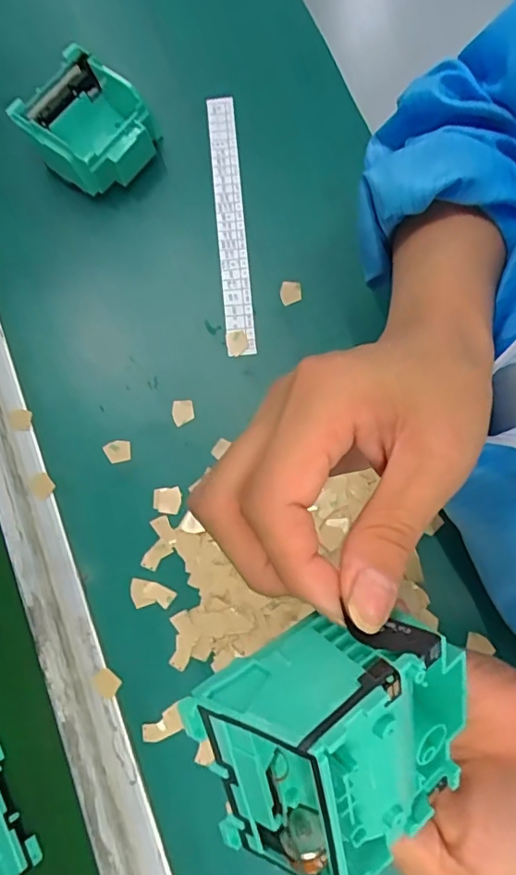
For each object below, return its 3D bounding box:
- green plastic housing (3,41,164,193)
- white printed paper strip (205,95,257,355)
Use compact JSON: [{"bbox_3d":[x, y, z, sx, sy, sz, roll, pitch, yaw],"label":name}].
[{"bbox_3d":[-0.120,-0.220,0.398,0.081,0.045,0.075,35,80,9],"label":"green plastic housing"},{"bbox_3d":[-0.020,-0.156,0.401,0.020,0.006,0.199,-4,78,-7],"label":"white printed paper strip"}]

